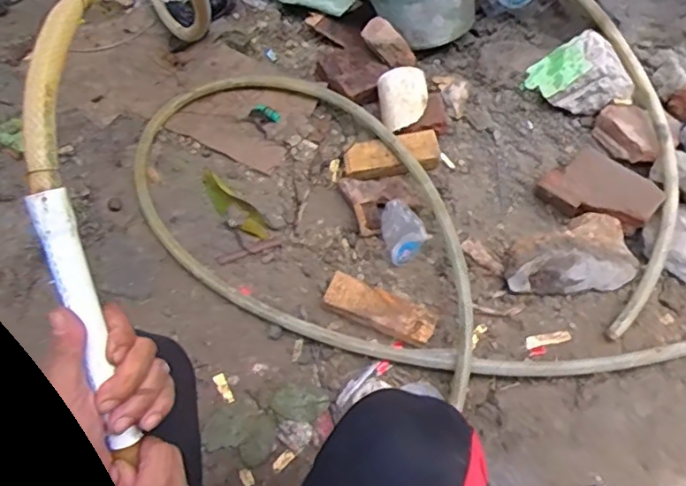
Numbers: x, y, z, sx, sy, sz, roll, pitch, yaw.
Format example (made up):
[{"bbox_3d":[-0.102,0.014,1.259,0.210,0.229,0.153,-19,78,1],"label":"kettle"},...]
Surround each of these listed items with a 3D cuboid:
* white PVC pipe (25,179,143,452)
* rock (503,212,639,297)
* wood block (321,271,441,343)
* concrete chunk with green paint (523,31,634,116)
[{"bbox_3d":[-0.174,0.055,0.408,0.022,0.021,0.184,-15,105,-13],"label":"white PVC pipe"},{"bbox_3d":[0.347,0.015,0.917,0.187,0.081,0.109,2,64,-7],"label":"rock"},{"bbox_3d":[0.056,0.100,0.898,0.169,0.041,0.062,24,63,5],"label":"wood block"},{"bbox_3d":[0.405,-0.278,1.030,0.121,0.141,0.071,41,36,-22],"label":"concrete chunk with green paint"}]

